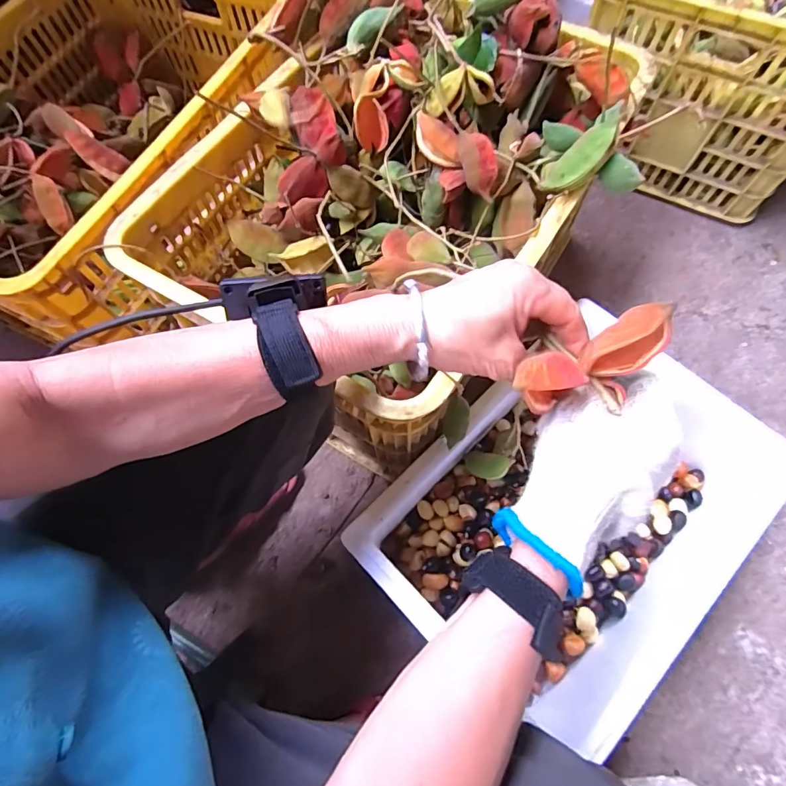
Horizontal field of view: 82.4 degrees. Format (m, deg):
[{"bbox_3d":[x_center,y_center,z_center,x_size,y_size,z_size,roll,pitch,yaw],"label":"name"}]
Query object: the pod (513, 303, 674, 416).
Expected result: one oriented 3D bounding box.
[{"bbox_3d":[0.112,-0.013,0.259,0.092,0.054,0.038,-19,68,-7],"label":"pod"}]

